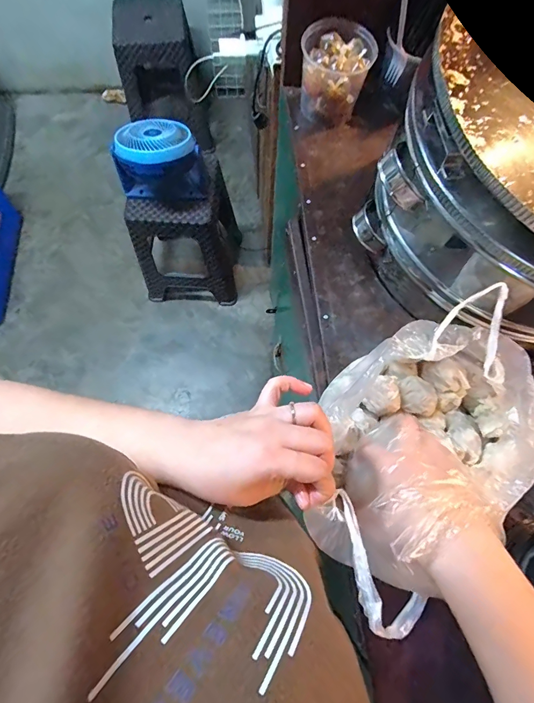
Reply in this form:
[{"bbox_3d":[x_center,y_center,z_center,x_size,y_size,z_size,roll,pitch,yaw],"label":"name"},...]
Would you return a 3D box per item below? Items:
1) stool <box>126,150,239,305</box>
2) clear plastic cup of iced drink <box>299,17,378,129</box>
[{"bbox_3d":[-0.292,-0.404,1.360,0.359,0.501,0.271,1,72,-1],"label":"stool"},{"bbox_3d":[0.109,-0.447,0.610,0.110,0.105,0.100,0,72,-1],"label":"clear plastic cup of iced drink"}]

